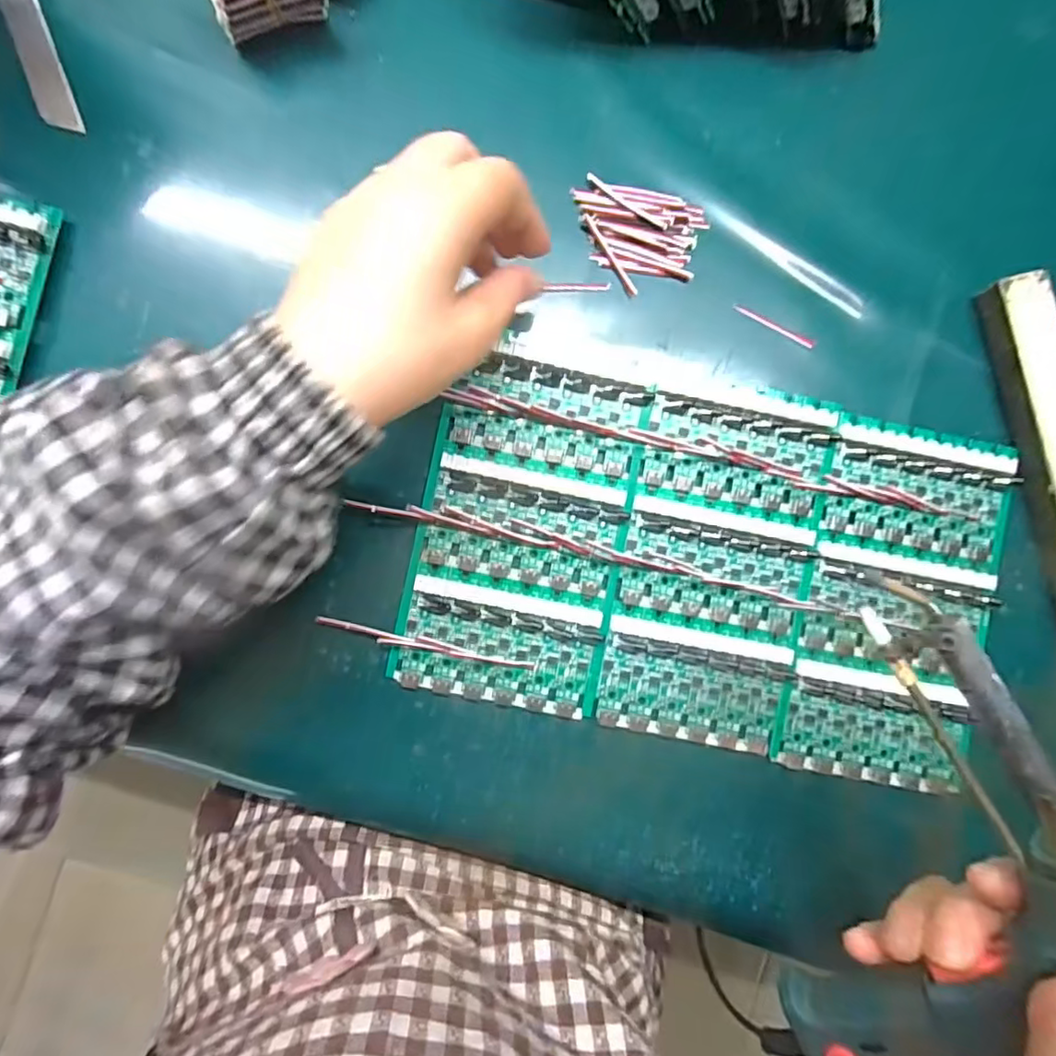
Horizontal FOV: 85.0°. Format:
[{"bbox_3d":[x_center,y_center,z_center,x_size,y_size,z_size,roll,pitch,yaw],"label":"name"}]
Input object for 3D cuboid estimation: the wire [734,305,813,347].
[{"bbox_3d":[0.132,-0.109,0.310,0.047,0.004,0.005,27,88,-3],"label":"wire"}]

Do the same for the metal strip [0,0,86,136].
[{"bbox_3d":[-0.249,-0.245,0.290,0.019,0.006,0.094,-21,89,-6],"label":"metal strip"}]

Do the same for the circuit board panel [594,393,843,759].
[{"bbox_3d":[0.100,0.020,0.301,0.098,0.005,0.184,11,89,-4],"label":"circuit board panel"}]

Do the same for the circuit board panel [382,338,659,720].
[{"bbox_3d":[-0.001,-0.004,0.296,0.103,0.005,0.188,12,89,-4],"label":"circuit board panel"}]

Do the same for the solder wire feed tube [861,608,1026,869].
[{"bbox_3d":[0.152,0.076,0.212,0.005,0.006,0.101,-29,83,-3],"label":"solder wire feed tube"}]

